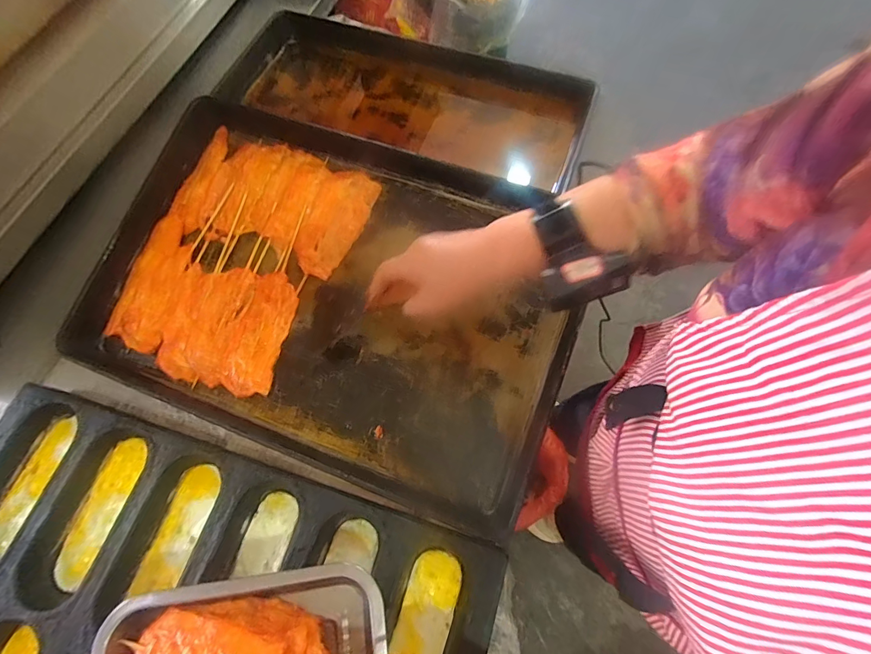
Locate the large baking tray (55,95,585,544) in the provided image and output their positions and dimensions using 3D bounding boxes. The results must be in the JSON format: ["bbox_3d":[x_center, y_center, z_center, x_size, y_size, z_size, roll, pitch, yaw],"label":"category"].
[{"bbox_3d":[-0.140,-0.061,0.537,0.632,0.056,0.415,20,80,8],"label":"large baking tray"}]

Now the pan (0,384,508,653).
[{"bbox_3d":[-0.270,0.327,0.400,0.598,0.047,0.406,16,69,8],"label":"pan"}]

